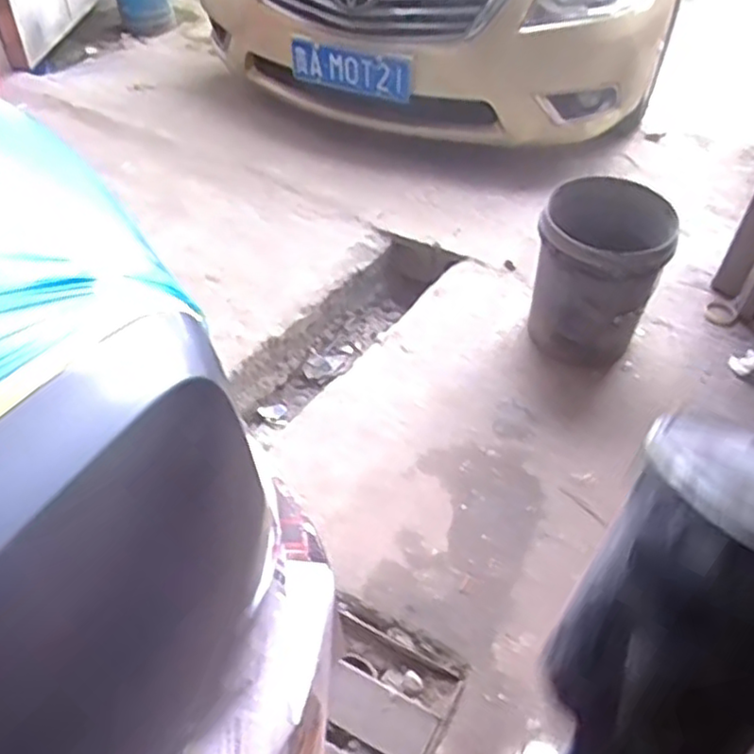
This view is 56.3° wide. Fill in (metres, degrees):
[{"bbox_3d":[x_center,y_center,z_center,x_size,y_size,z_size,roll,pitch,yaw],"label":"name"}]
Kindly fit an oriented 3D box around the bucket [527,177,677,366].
[{"bbox_3d":[0.526,-0.232,1.712,0.276,0.413,0.273,0,48,0],"label":"bucket"}]

